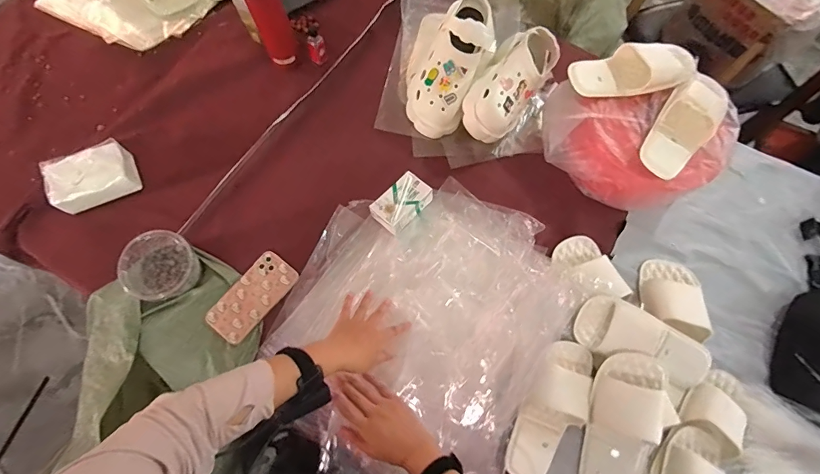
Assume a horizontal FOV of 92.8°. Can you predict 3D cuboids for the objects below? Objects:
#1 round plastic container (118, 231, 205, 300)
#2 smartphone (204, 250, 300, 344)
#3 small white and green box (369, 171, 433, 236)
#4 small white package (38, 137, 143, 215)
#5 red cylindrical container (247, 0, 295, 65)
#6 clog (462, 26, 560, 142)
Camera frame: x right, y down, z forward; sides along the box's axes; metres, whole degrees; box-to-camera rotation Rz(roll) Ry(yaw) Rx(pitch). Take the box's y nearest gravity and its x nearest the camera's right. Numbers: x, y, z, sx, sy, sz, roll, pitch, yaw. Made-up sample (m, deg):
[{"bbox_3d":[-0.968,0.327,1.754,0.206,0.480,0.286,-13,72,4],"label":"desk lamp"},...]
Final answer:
[{"bbox_3d":[-0.431,0.052,0.680,0.118,0.076,0.115,1,71,-2],"label":"round plastic container"},{"bbox_3d":[-0.284,0.107,0.701,0.083,0.011,0.163,36,74,9],"label":"smartphone"},{"bbox_3d":[-0.018,-0.065,0.749,0.116,0.049,0.071,-43,78,-15],"label":"small white and green box"},{"bbox_3d":[-0.596,-0.114,0.731,0.141,0.082,0.092,-30,75,-12],"label":"small white package"},{"bbox_3d":[-0.277,-0.437,0.779,0.070,0.214,0.075,1,71,-2],"label":"red cylindrical container"},{"bbox_3d":[0.194,-0.301,0.797,0.112,0.125,0.247,33,73,8],"label":"clog"}]

